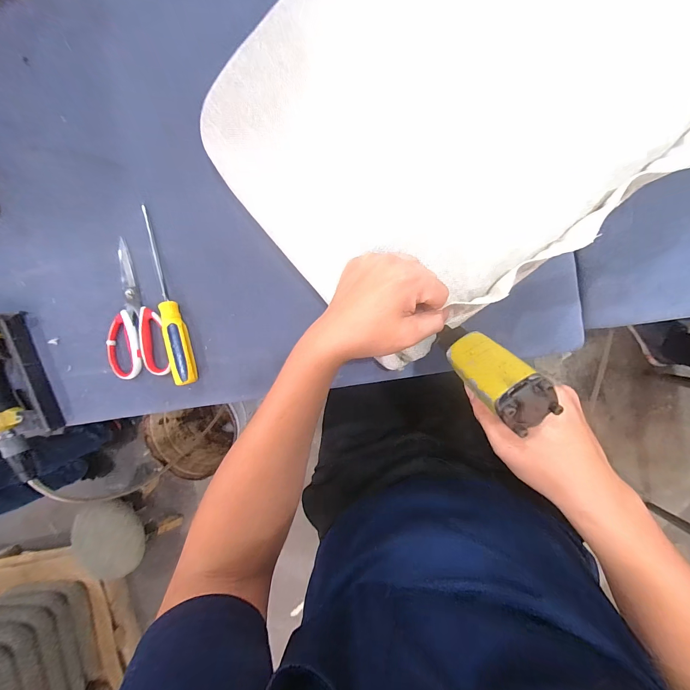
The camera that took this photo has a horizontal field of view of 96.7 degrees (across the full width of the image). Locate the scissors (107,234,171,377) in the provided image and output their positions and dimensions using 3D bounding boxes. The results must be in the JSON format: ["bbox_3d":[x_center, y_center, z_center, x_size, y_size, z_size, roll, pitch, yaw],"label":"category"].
[{"bbox_3d":[-0.304,-0.047,0.434,0.089,0.014,0.186,-8,91,8],"label":"scissors"}]

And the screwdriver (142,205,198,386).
[{"bbox_3d":[-0.240,-0.066,0.411,0.025,0.029,0.242,-13,90,8],"label":"screwdriver"}]

